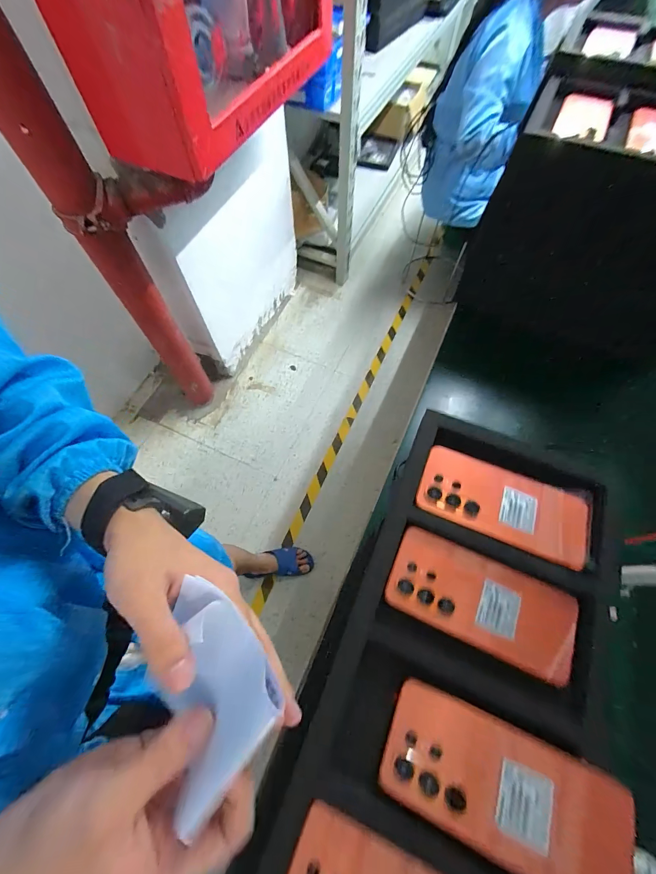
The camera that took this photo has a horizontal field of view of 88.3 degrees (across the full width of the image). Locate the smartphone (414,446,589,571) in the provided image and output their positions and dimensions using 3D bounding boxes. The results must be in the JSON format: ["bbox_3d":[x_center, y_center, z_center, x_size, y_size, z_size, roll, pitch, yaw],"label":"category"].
[{"bbox_3d":[0.183,0.070,0.360,0.165,0.005,0.081,21,65,13],"label":"smartphone"}]

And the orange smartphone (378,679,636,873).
[{"bbox_3d":[0.130,0.269,0.260,0.167,0.006,0.082,14,62,21],"label":"orange smartphone"}]

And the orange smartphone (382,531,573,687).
[{"bbox_3d":[0.146,0.156,0.325,0.168,0.006,0.080,20,69,14],"label":"orange smartphone"}]

